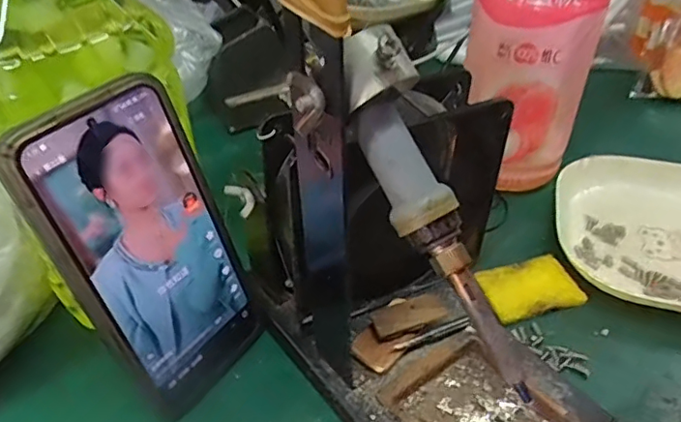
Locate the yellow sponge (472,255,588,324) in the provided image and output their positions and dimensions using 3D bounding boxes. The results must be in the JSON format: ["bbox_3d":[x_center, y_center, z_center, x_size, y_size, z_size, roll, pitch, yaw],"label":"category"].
[{"bbox_3d":[0.117,0.046,0.344,0.055,0.007,0.039,-11,42,-13],"label":"yellow sponge"}]

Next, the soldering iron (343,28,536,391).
[{"bbox_3d":[0.034,0.002,0.191,0.025,0.134,0.025,-30,7,-30],"label":"soldering iron"}]

